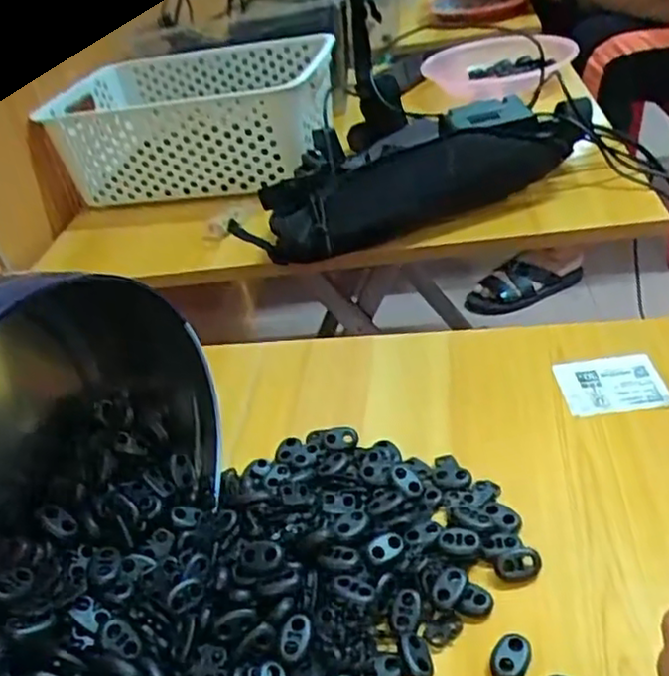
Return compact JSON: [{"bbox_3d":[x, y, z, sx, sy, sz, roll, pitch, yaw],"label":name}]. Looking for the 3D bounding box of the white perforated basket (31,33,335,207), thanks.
[{"bbox_3d":[-0.163,-0.267,0.832,0.318,0.123,0.246,-4,34,8],"label":"white perforated basket"}]

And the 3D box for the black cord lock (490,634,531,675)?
[{"bbox_3d":[0.075,0.137,0.294,0.015,0.005,0.022,11,39,28],"label":"black cord lock"}]

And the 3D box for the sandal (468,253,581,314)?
[{"bbox_3d":[0.384,-0.109,1.381,0.235,0.099,0.075,-16,36,4],"label":"sandal"}]

